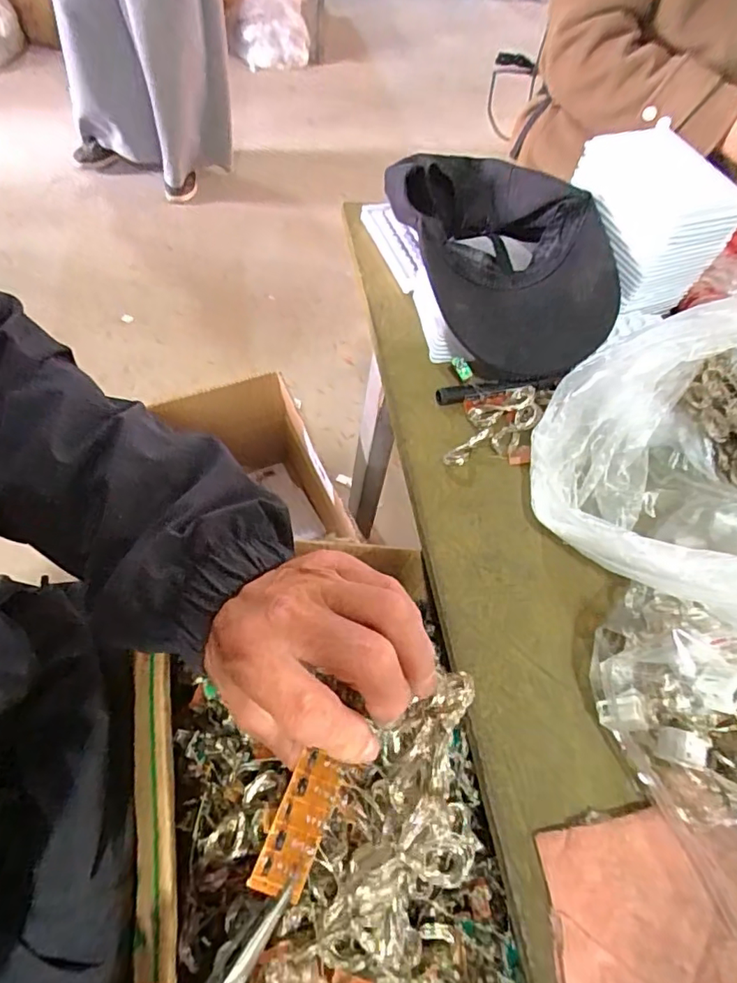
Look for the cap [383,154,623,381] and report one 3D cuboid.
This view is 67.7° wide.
[{"bbox_3d":[0.120,-0.230,0.518,0.167,0.075,0.271,-13,61,-14],"label":"cap"}]

